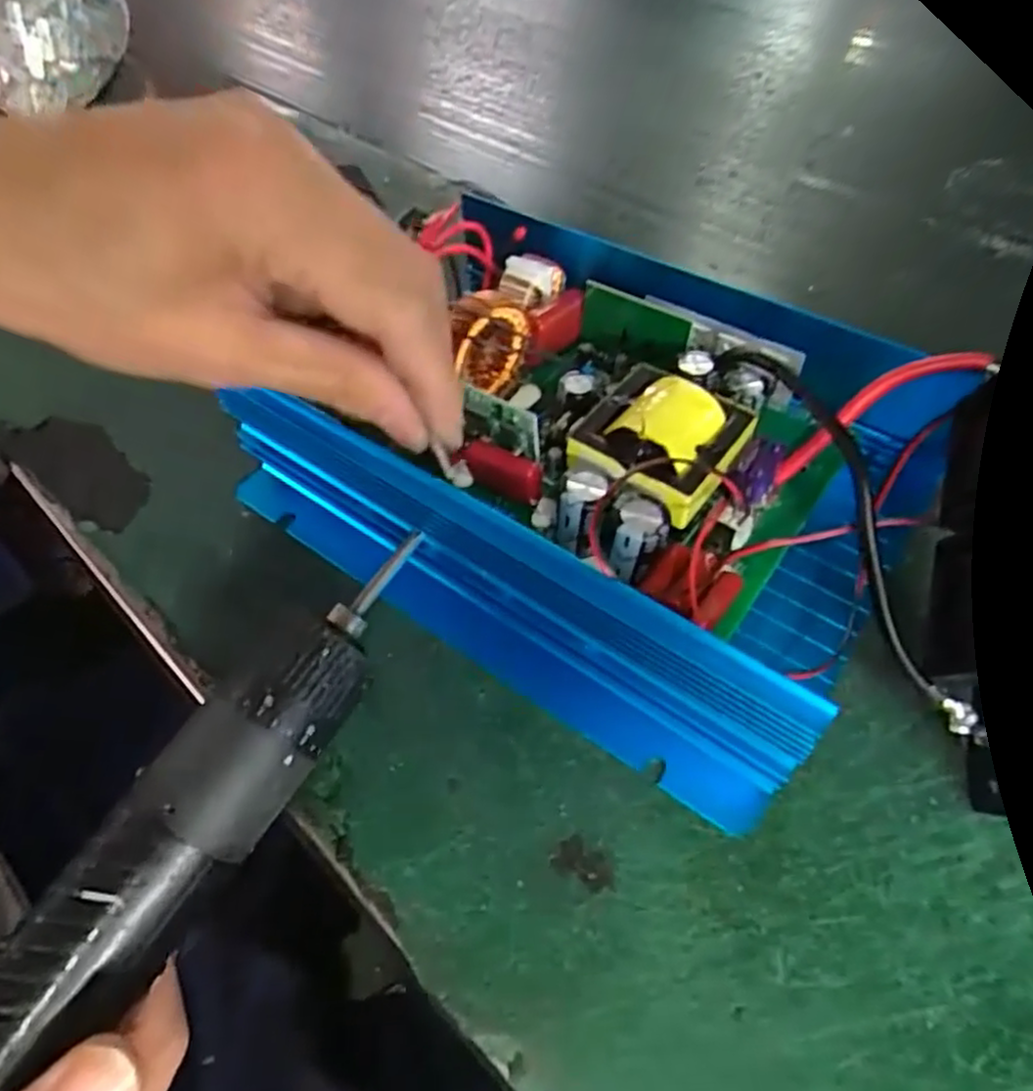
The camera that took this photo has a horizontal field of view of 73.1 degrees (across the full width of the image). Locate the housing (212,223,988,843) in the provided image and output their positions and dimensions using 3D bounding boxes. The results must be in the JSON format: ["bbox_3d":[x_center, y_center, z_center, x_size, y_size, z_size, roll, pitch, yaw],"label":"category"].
[{"bbox_3d":[0.022,-0.033,0.242,0.211,0.068,0.149,29,60,23],"label":"housing"}]

